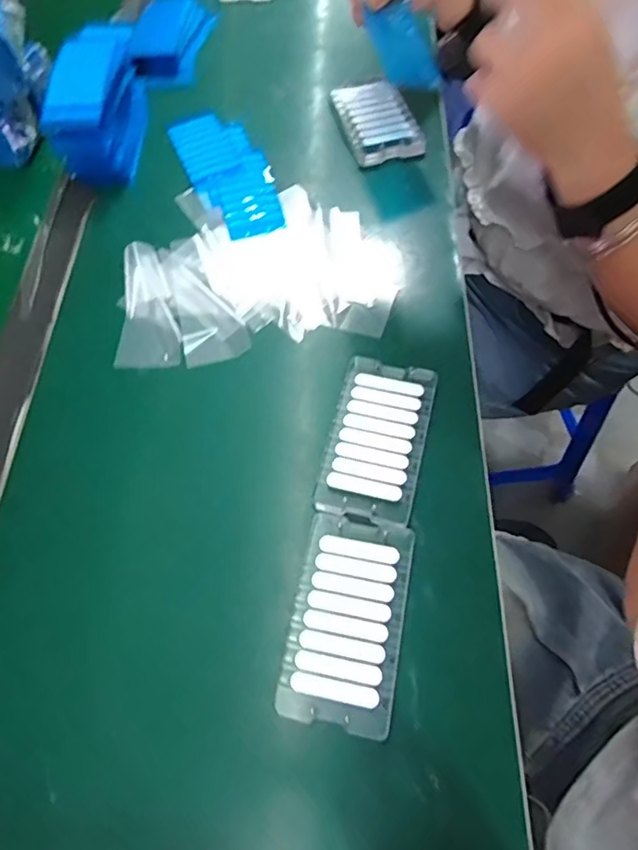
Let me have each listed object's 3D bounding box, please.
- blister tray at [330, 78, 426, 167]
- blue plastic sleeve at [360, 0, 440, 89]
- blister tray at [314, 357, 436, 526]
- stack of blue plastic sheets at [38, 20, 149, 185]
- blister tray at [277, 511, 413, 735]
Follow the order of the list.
[{"bbox_3d":[0.058,-0.314,0.563,0.066,0.012,0.119,-15,62,-4],"label":"blister tray"},{"bbox_3d":[0.080,-0.350,0.518,0.045,0.018,0.079,-25,99,5],"label":"blue plastic sleeve"},{"bbox_3d":[0.042,0.007,0.397,0.064,0.009,0.123,12,65,8],"label":"blister tray"},{"bbox_3d":[-0.218,-0.314,0.544,0.063,0.070,0.162,0,62,3],"label":"stack of blue plastic sheets"},{"bbox_3d":[0.018,0.119,0.343,0.067,0.011,0.123,9,65,7],"label":"blister tray"}]

